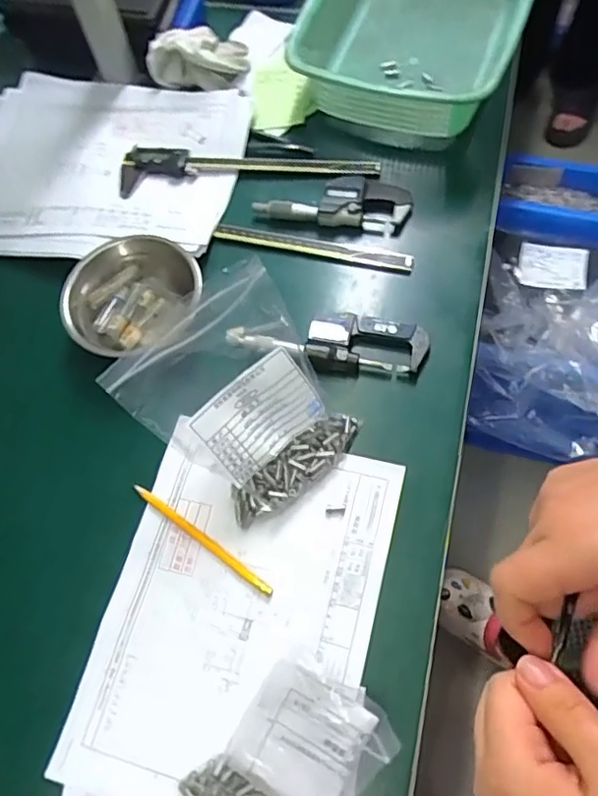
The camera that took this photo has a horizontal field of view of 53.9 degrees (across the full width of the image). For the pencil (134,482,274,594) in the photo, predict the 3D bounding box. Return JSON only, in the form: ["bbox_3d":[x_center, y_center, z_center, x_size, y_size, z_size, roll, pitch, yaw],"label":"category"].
[{"bbox_3d":[-0.084,0.119,0.499,0.148,0.011,0.010,34,72,17],"label":"pencil"}]

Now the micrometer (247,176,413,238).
[{"bbox_3d":[0.036,-0.207,0.614,0.157,0.023,0.055,6,66,6],"label":"micrometer"}]

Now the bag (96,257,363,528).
[{"bbox_3d":[-0.044,0.003,0.475,0.139,0.035,0.187,-40,115,-8],"label":"bag"}]

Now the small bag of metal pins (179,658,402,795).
[{"bbox_3d":[-0.009,0.256,0.411,0.097,0.055,0.137,36,74,18],"label":"small bag of metal pins"}]

